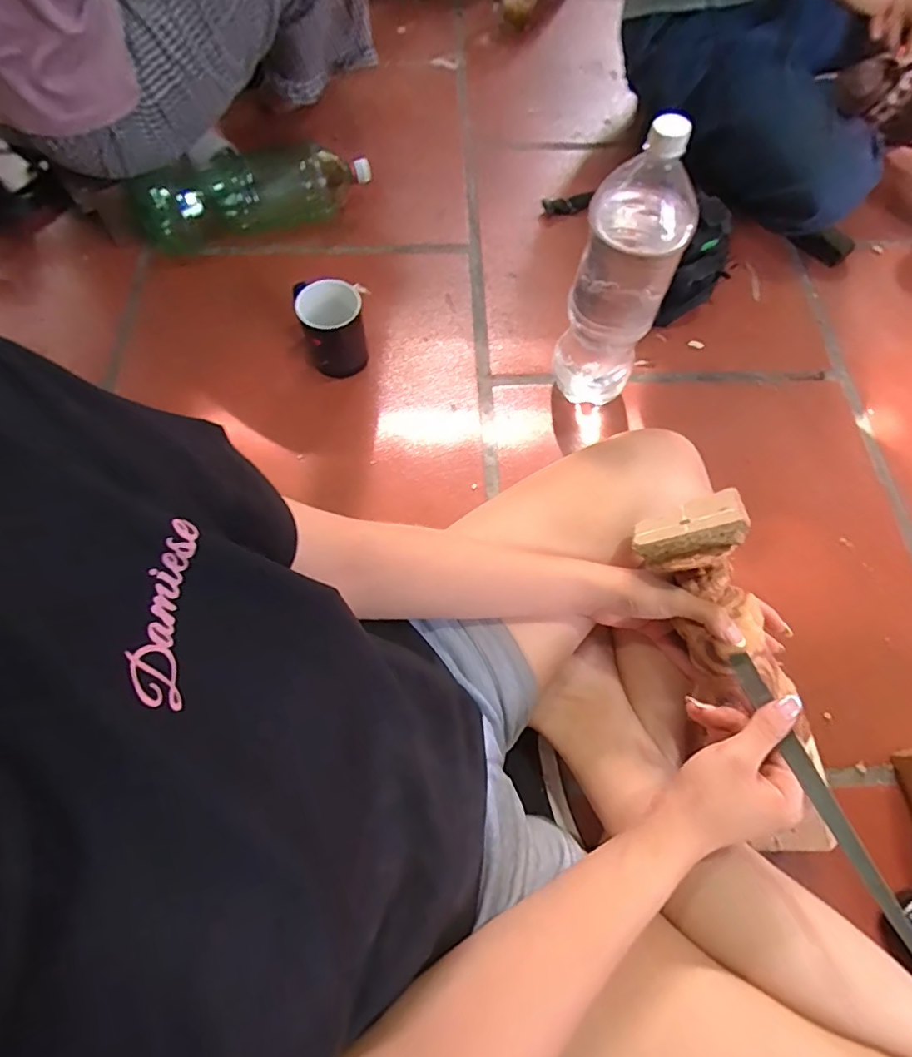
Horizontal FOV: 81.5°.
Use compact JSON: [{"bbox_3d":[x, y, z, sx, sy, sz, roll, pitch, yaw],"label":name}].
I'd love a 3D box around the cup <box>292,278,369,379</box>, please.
[{"bbox_3d":[-0.158,-0.256,0.687,0.075,0.103,0.076,1,66,-1],"label":"cup"}]

